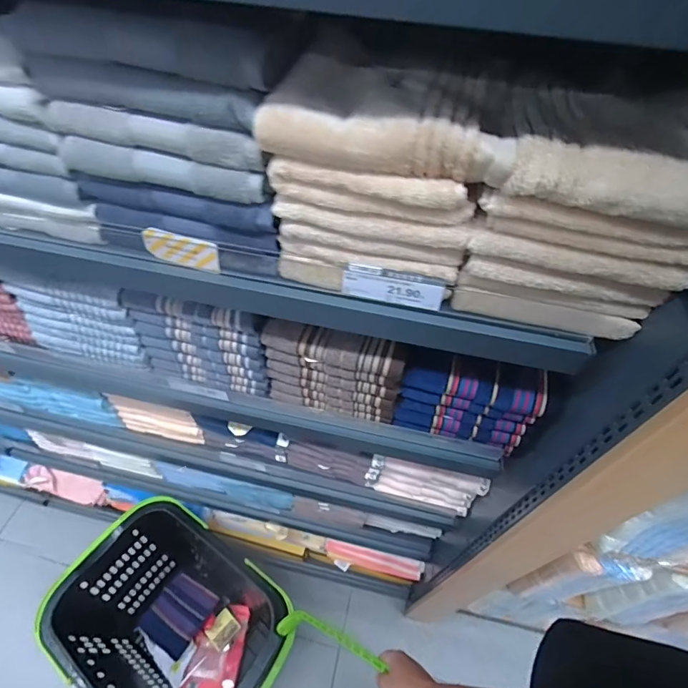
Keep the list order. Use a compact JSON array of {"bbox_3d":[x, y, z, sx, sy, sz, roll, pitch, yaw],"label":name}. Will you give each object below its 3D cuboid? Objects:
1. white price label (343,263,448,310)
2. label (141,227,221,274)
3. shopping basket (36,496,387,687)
[{"bbox_3d":[0.050,-0.058,0.412,0.100,0.039,0.005,12,51,7],"label":"white price label"},{"bbox_3d":[-0.176,-0.101,0.442,0.086,0.041,0.005,12,51,7],"label":"label"},{"bbox_3d":[-0.316,0.643,0.866,0.744,0.806,0.377,28,54,18],"label":"shopping basket"}]

